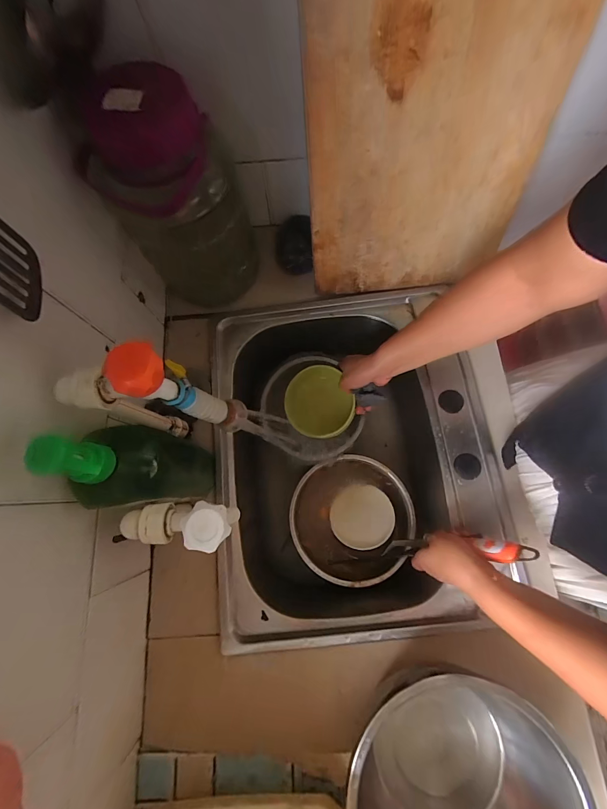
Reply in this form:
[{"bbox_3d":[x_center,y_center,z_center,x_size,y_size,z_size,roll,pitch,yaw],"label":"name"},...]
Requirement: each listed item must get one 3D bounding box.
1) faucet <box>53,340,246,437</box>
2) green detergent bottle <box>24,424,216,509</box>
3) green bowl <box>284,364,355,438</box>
[{"bbox_3d":[-0.149,-0.012,0.329,0.135,0.166,0.049,-1,75,2],"label":"faucet"},{"bbox_3d":[-0.179,0.067,0.363,0.086,0.272,0.076,18,76,7],"label":"green detergent bottle"},{"bbox_3d":[0.028,-0.006,0.580,0.120,0.049,0.115,0,75,2],"label":"green bowl"}]

